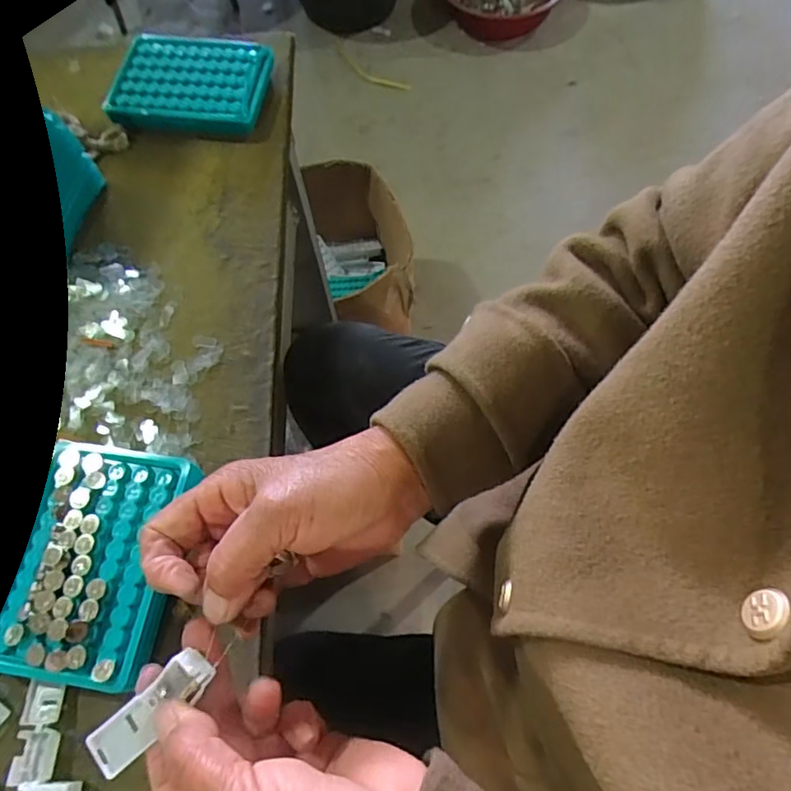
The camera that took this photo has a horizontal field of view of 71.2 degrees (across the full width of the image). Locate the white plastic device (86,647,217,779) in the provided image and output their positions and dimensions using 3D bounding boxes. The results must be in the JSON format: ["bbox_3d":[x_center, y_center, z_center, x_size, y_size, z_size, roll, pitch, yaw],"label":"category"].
[{"bbox_3d":[-0.101,0.131,0.230,0.056,0.012,0.019,-44,72,-2],"label":"white plastic device"}]

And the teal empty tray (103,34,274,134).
[{"bbox_3d":[-0.177,-0.272,0.481,0.130,0.021,0.092,6,67,4],"label":"teal empty tray"}]

